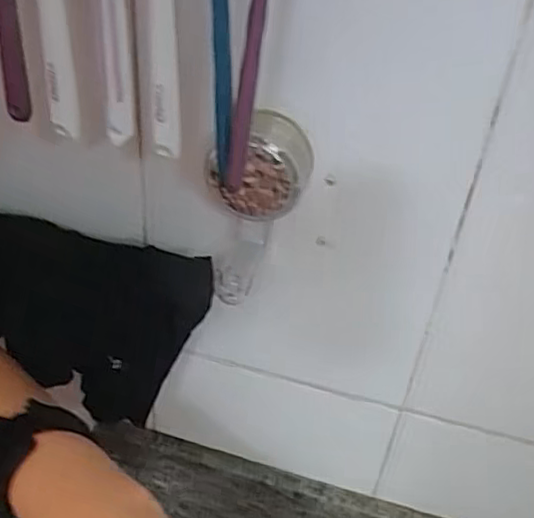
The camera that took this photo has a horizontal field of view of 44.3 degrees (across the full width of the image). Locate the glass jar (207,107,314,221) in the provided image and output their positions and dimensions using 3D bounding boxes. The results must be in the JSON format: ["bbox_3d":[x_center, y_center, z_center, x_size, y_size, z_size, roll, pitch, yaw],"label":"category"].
[{"bbox_3d":[-0.004,-0.051,0.375,0.058,0.055,0.037,7,39,6],"label":"glass jar"}]

